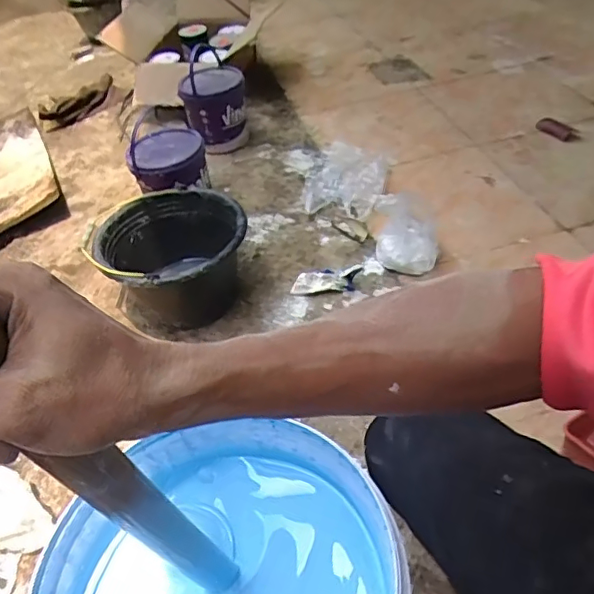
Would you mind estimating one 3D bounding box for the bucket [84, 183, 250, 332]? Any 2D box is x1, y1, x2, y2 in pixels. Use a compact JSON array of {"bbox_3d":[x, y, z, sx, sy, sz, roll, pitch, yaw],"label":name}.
[{"bbox_3d":[-0.252,-0.073,1.170,0.299,0.192,0.316,-4,45,4],"label":"bucket"}]

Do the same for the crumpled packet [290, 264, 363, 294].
[{"bbox_3d":[0.062,-0.036,1.186,0.141,0.051,0.050,1,45,8],"label":"crumpled packet"}]

